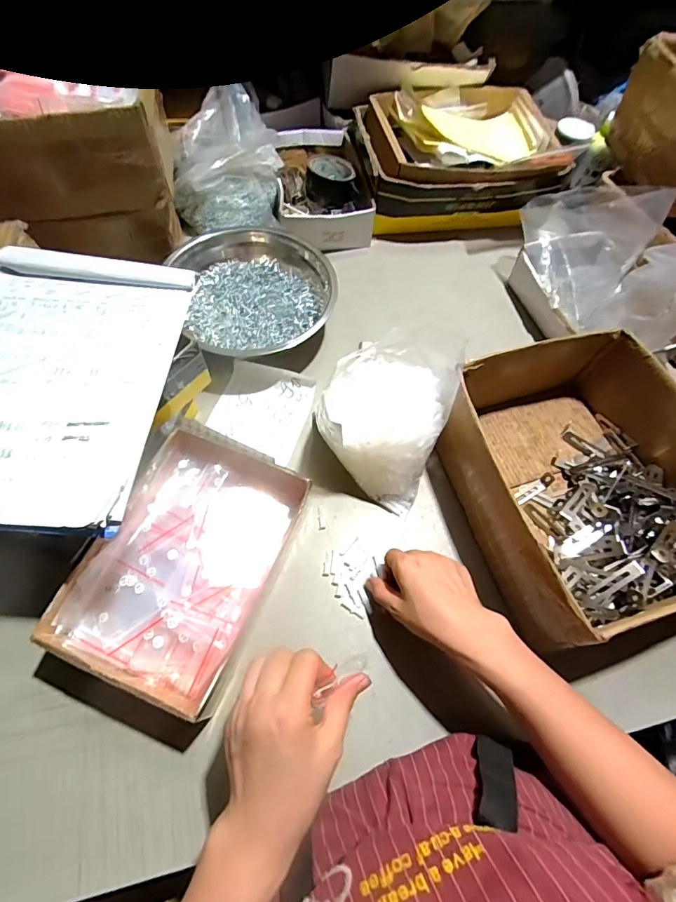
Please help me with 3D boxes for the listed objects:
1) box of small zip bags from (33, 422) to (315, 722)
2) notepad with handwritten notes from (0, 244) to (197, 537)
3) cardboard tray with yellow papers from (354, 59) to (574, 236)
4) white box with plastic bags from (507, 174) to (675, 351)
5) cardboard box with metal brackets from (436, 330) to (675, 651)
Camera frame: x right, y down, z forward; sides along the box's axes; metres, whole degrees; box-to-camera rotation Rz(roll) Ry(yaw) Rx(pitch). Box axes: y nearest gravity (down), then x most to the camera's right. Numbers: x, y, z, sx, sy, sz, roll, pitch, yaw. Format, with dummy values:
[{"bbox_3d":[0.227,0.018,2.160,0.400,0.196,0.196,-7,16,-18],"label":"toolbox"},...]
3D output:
[{"bbox_3d":[-0.157,0.113,0.472,0.174,0.069,0.260,21,64,7],"label":"box of small zip bags"},{"bbox_3d":[-0.278,-0.076,0.426,0.218,0.012,0.307,5,63,-1],"label":"notepad with handwritten notes"},{"bbox_3d":[0.211,-0.572,0.799,0.341,0.137,0.335,1,63,-3],"label":"cardboard tray with yellow papers"},{"bbox_3d":[0.405,-0.288,0.664,0.188,0.162,0.304,-17,65,-11],"label":"white box with plastic bags"},{"bbox_3d":[0.289,0.028,0.522,0.263,0.125,0.314,-14,65,-10],"label":"cardboard box with metal brackets"}]

